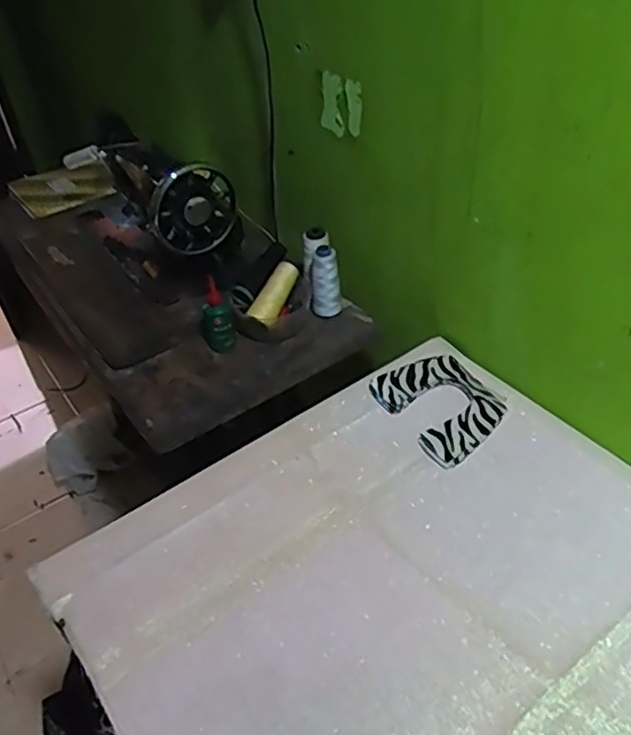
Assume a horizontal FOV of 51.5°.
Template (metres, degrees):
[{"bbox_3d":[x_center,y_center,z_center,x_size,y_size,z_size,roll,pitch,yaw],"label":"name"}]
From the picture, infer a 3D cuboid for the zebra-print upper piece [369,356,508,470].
[{"bbox_3d":[0.162,0.045,0.842,0.128,0.010,0.155,-28,53,-22],"label":"zebra-print upper piece"}]

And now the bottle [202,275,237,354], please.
[{"bbox_3d":[-0.145,-0.078,0.953,0.048,0.094,0.037,-13,42,-9],"label":"bottle"}]

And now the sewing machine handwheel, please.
[{"bbox_3d":[-0.180,-0.234,0.968,0.129,0.125,0.033,-31,48,-27],"label":"sewing machine handwheel"}]

